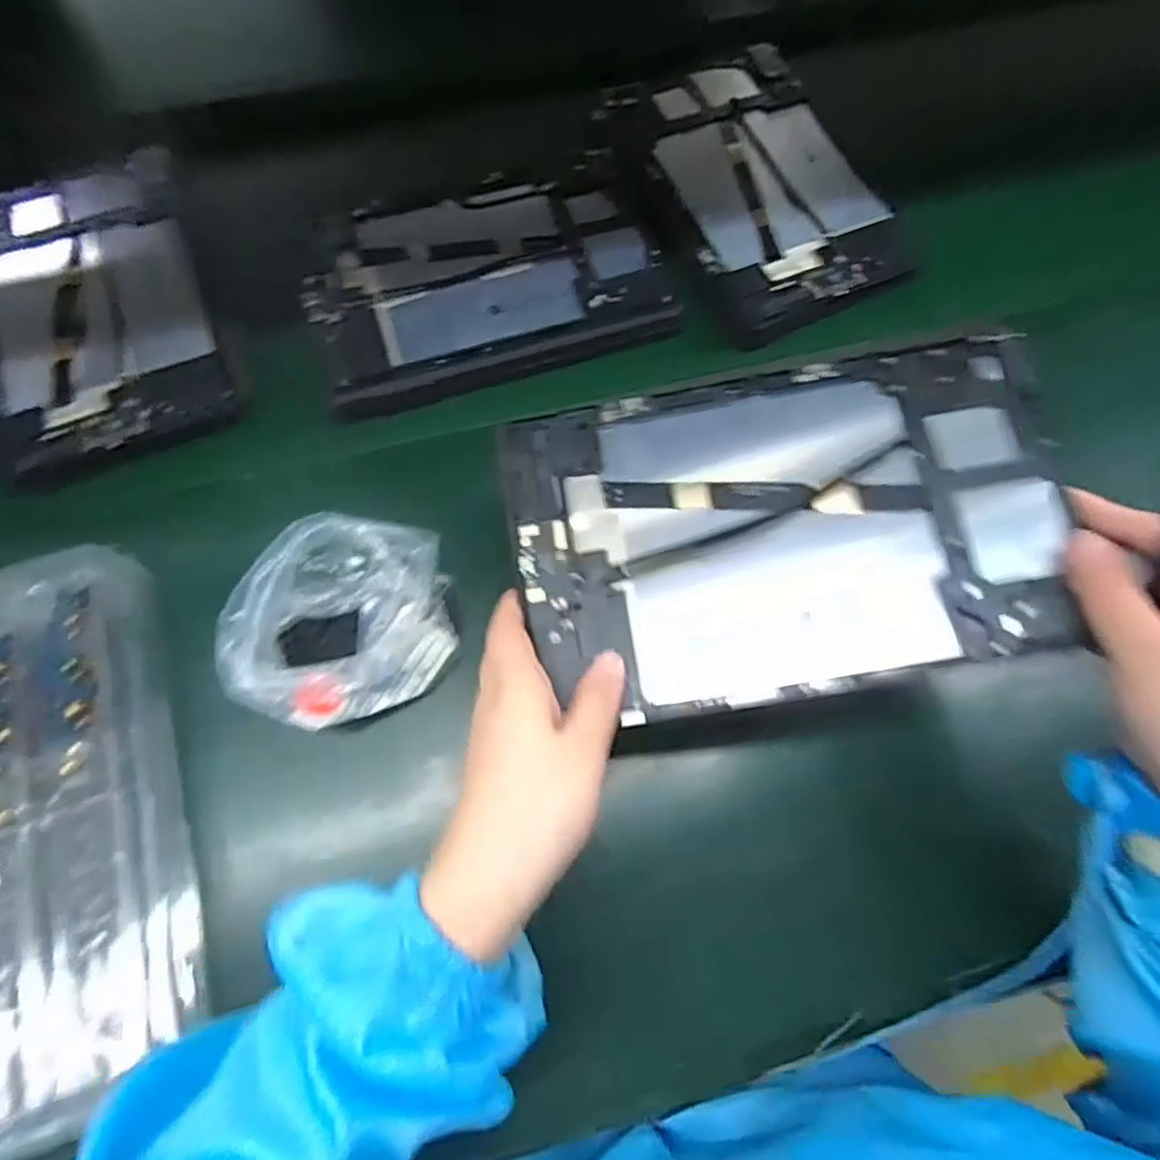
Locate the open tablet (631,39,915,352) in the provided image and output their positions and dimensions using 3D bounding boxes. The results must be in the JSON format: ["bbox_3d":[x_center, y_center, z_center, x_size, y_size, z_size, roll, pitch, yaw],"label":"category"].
[{"bbox_3d":[0.134,-0.295,0.516,0.155,0.011,0.251,-21,71,-9],"label":"open tablet"}]

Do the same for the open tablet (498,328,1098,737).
[{"bbox_3d":[0.090,-0.025,0.314,0.238,0.007,0.149,-11,74,3],"label":"open tablet"}]

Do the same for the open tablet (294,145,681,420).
[{"bbox_3d":[-0.064,-0.208,0.483,0.233,0.018,0.163,-16,73,-6],"label":"open tablet"}]

